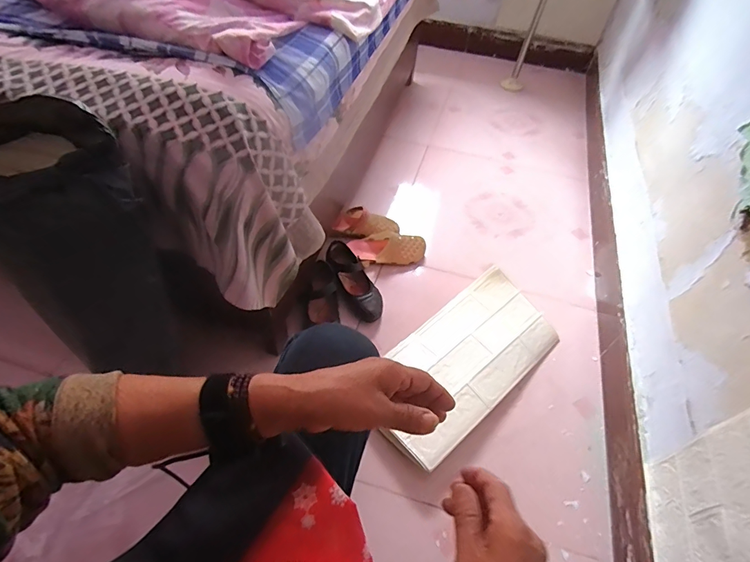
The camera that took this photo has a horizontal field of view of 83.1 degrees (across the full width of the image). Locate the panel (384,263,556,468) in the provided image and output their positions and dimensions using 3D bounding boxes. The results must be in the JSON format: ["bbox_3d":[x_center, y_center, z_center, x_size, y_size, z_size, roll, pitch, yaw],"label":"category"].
[{"bbox_3d":[0.203,0.181,0.987,0.498,0.066,0.247,-34,61,-27],"label":"panel"}]

